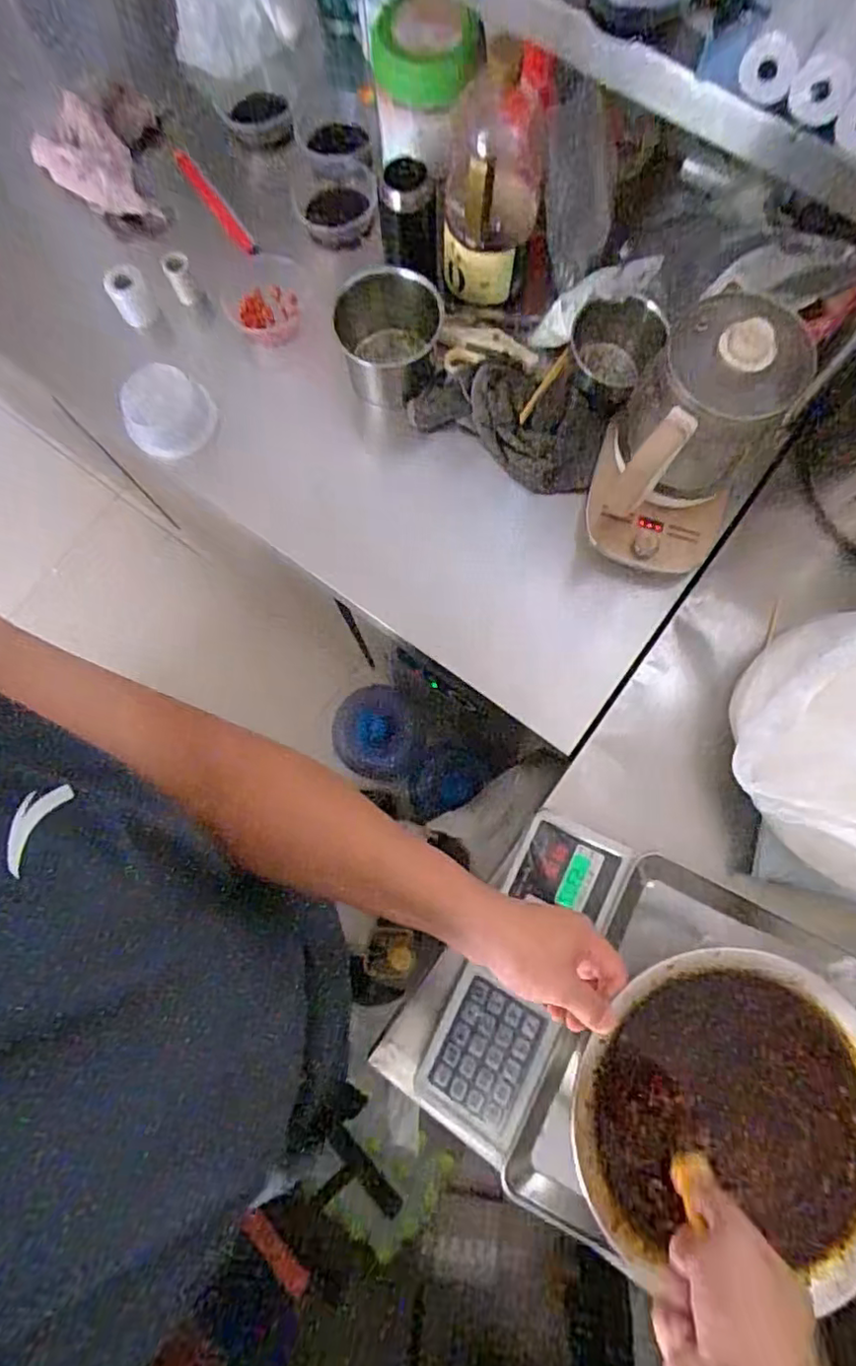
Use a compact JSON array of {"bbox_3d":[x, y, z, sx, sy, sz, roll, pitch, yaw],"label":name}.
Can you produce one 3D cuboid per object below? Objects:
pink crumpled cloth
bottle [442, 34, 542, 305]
[{"bbox_3d":[-0.478,-0.747,0.893,0.201,0.048,0.104,41,82,8],"label":"pink crumpled cloth"},{"bbox_3d":[0.072,-0.565,0.712,0.105,0.213,0.094,16,80,4],"label":"bottle"}]

